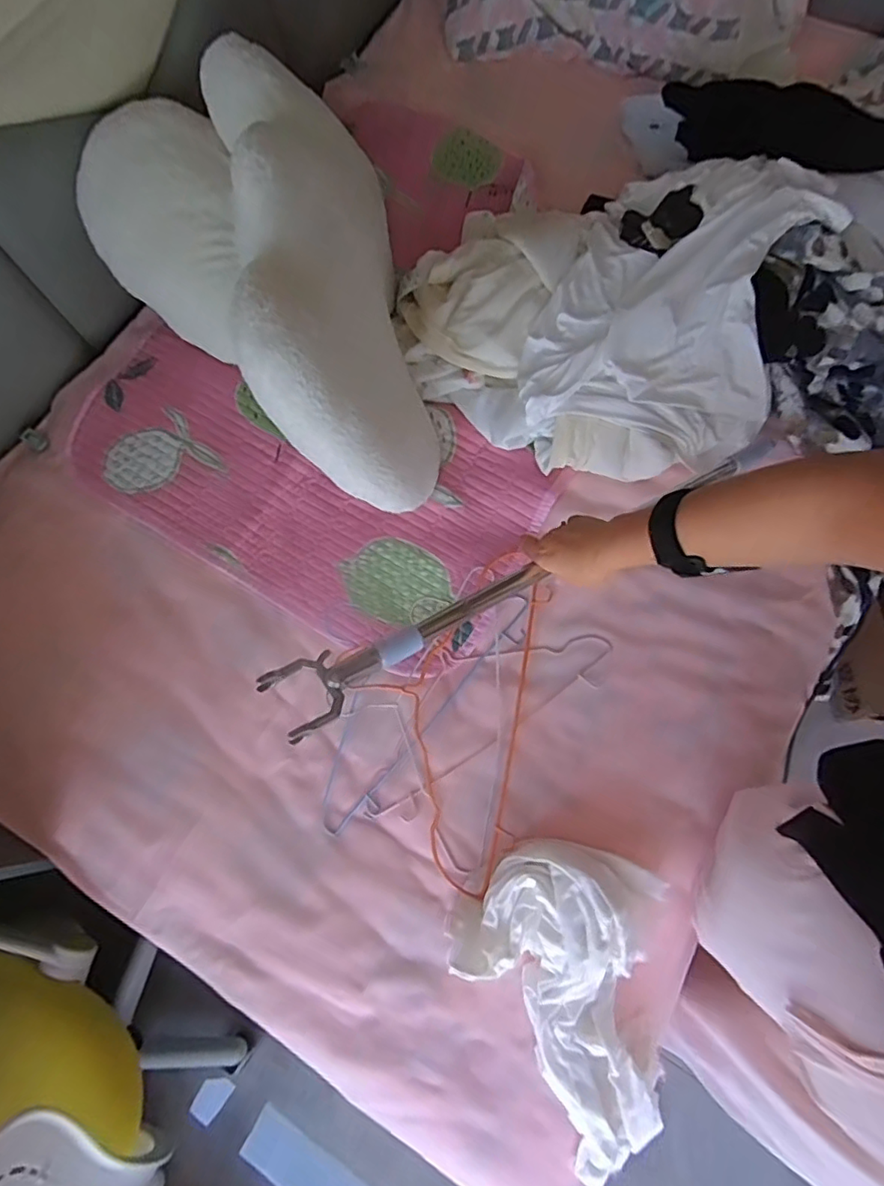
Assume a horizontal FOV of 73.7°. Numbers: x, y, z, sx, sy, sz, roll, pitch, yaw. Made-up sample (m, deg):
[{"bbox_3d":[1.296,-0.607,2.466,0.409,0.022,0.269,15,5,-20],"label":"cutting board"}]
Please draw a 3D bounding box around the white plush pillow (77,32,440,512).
[{"bbox_3d":[-0.184,-0.439,0.771,0.367,0.259,0.631,-42,76,-9],"label":"white plush pillow"}]

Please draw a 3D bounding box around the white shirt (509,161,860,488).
[{"bbox_3d":[0.312,-0.375,0.825,0.349,0.161,0.429,15,77,5],"label":"white shirt"}]

